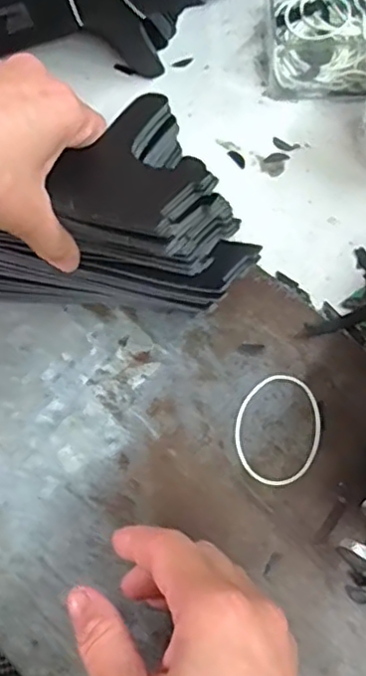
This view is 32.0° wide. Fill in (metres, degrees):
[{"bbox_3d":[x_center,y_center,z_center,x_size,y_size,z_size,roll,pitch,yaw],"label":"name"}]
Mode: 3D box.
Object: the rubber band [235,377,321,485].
[{"bbox_3d":[0.053,0.050,0.356,0.046,0.004,0.063,16,68,9],"label":"rubber band"}]

